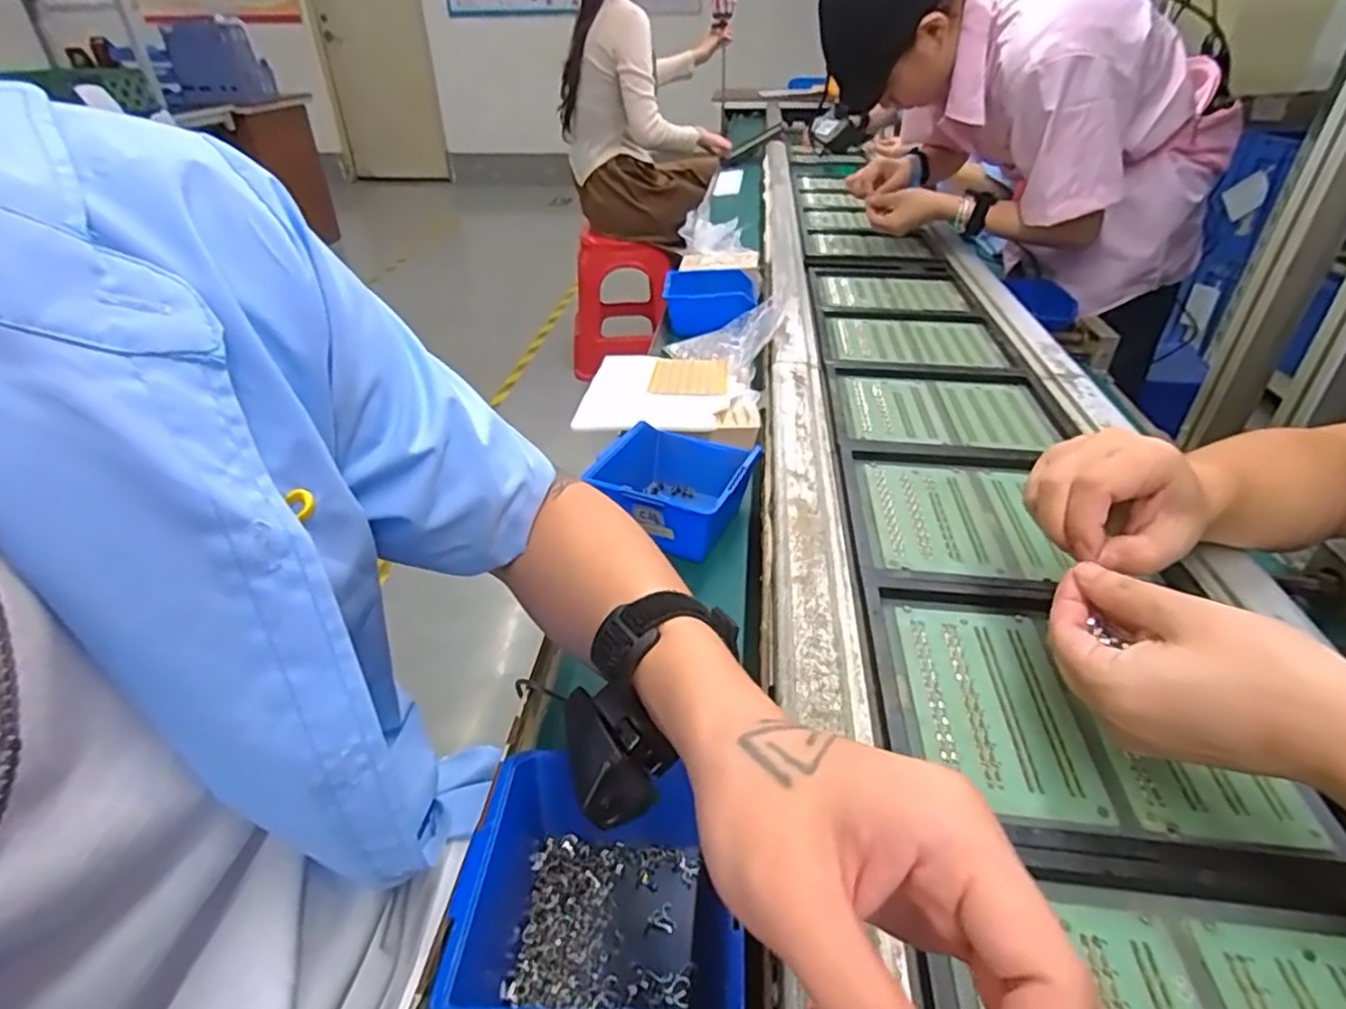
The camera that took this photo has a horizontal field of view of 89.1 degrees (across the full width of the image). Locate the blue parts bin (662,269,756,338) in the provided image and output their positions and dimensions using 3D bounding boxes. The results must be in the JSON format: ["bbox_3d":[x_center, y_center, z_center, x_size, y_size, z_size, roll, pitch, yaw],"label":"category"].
[{"bbox_3d":[0.055,-0.308,1.021,0.133,0.057,0.148,1,36,4],"label":"blue parts bin"}]

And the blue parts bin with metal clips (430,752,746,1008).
[{"bbox_3d":[-0.030,0.184,0.324,0.120,0.064,0.128,2,36,6],"label":"blue parts bin with metal clips"}]

